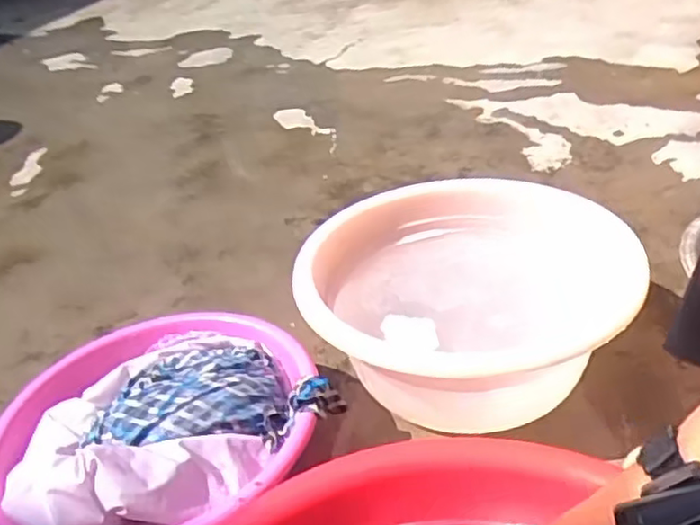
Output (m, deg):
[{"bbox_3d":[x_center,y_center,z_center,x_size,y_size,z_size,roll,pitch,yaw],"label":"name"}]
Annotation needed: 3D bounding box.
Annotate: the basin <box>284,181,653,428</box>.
[{"bbox_3d":[0.136,0.050,0.803,0.356,0.177,0.336,-5,32,3],"label":"basin"}]

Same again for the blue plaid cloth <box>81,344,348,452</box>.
[{"bbox_3d":[-0.137,0.137,0.701,0.238,0.061,0.147,-9,32,-3],"label":"blue plaid cloth"}]

